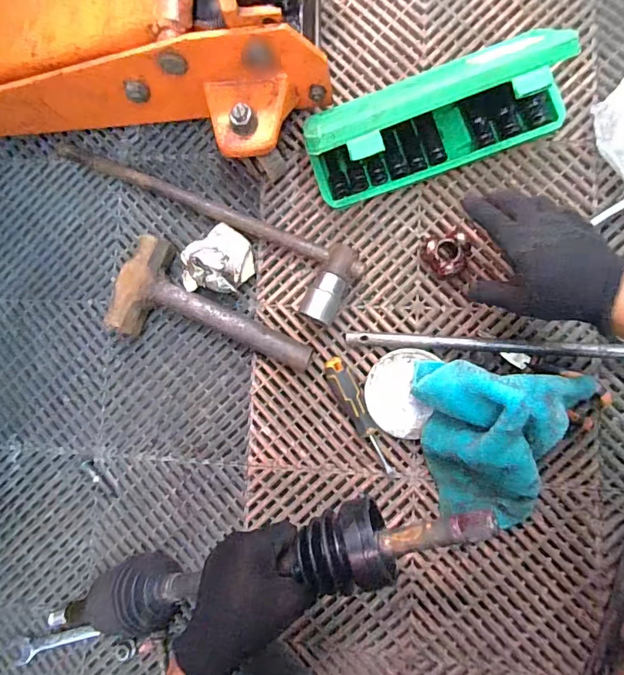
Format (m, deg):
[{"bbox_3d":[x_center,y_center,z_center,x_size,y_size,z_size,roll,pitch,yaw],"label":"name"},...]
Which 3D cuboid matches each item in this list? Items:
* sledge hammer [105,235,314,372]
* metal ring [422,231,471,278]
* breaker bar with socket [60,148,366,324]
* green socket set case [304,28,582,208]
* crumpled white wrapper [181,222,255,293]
[{"bbox_3d":[-0.121,-0.022,0.559,0.255,0.051,0.127,24,90,9],"label":"sledge hammer"},{"bbox_3d":[0.160,-0.099,0.536,0.051,0.030,0.049,-1,86,8],"label":"metal ring"},{"bbox_3d":[-0.149,-0.155,0.576,0.440,0.041,0.091,28,91,9],"label":"breaker bar with socket"},{"bbox_3d":[0.137,-0.242,0.506,0.278,0.114,0.087,-19,84,7],"label":"green socket set case"},{"bbox_3d":[-0.119,-0.095,0.557,0.083,0.074,0.094,28,91,9],"label":"crumpled white wrapper"}]

